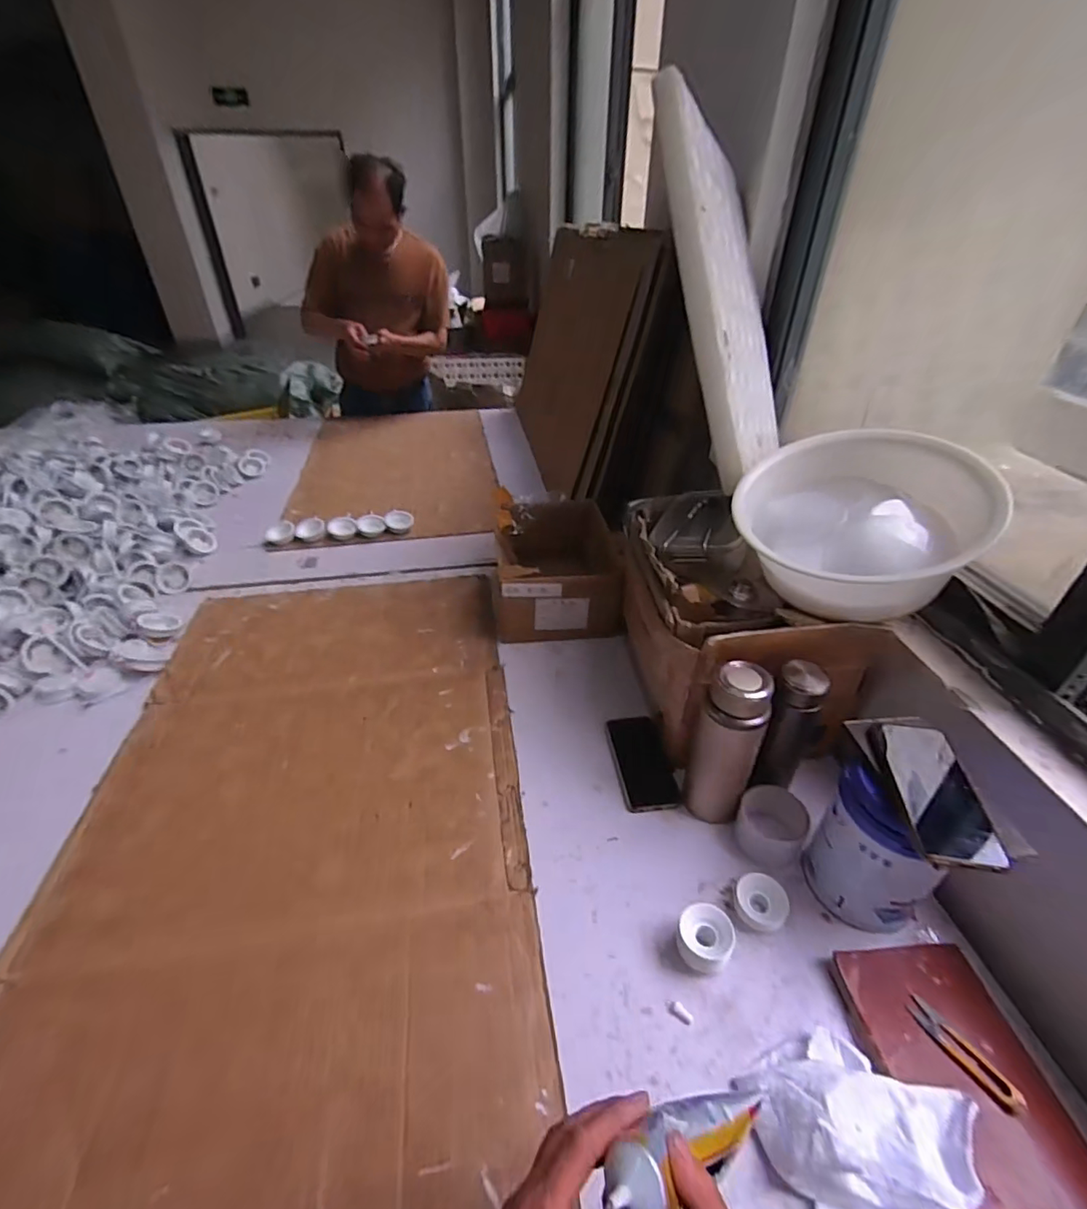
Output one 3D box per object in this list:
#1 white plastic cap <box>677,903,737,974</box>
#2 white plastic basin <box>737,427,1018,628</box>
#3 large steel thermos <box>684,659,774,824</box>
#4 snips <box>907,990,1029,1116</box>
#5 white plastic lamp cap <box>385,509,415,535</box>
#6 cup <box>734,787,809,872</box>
[{"bbox_3d":[0.180,0.379,0.615,0.059,0.051,0.062,1,36,-1],"label":"white plastic cap"},{"bbox_3d":[0.418,-0.106,0.736,0.282,0.137,0.261,-16,46,16],"label":"white plastic basin"},{"bbox_3d":[0.235,0.188,0.711,0.080,0.244,0.064,19,40,23],"label":"large steel thermos"},{"bbox_3d":[0.398,0.428,0.523,0.028,0.017,0.098,-17,40,-24],"label":"snips"},{"bbox_3d":[-0.371,-0.216,1.413,0.071,0.027,0.084,-6,37,-10],"label":"white plastic lamp cap"},{"bbox_3d":[0.294,0.289,0.712,0.082,0.065,0.093,21,40,24],"label":"cup"}]

